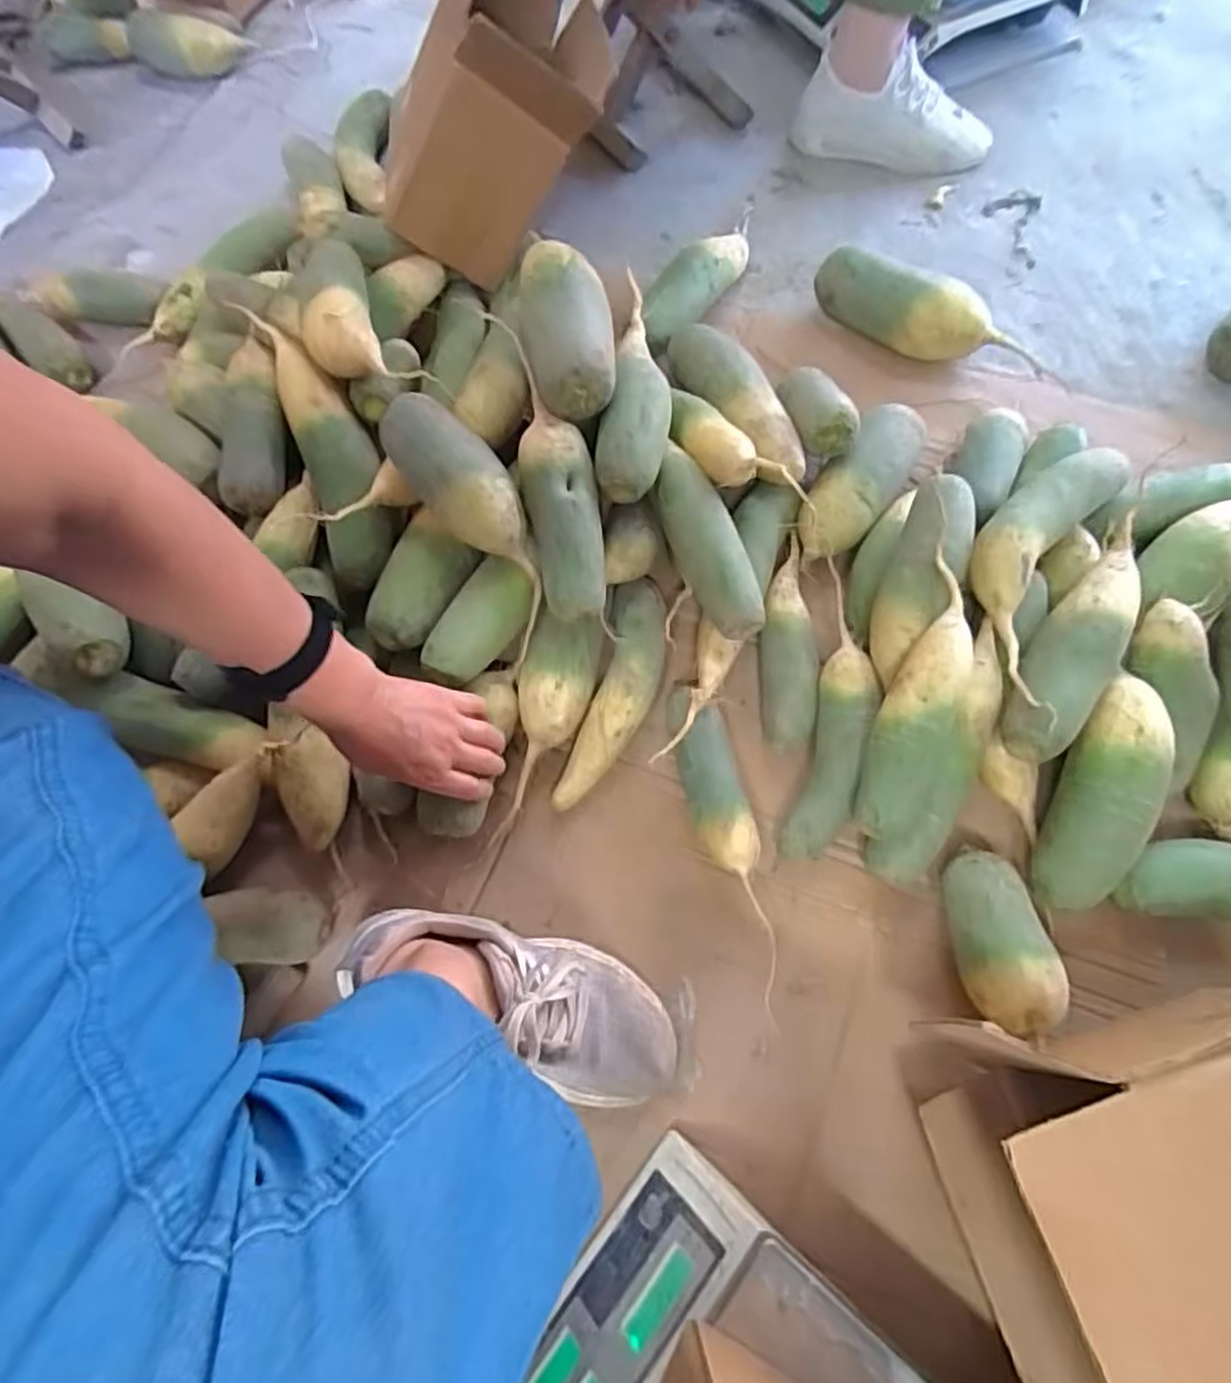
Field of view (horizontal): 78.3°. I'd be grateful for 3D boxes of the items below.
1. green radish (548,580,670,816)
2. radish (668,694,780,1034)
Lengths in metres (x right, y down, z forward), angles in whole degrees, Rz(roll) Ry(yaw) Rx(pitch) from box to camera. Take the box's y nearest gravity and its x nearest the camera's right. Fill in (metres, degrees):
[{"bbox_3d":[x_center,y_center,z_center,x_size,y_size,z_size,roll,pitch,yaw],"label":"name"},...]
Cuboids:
[{"bbox_3d":[0.005,0.004,0.651,0.061,0.056,0.207,15,68,7],"label":"green radish"},{"bbox_3d":[0.089,0.119,0.608,0.042,0.047,0.262,-13,67,-3],"label":"radish"}]

